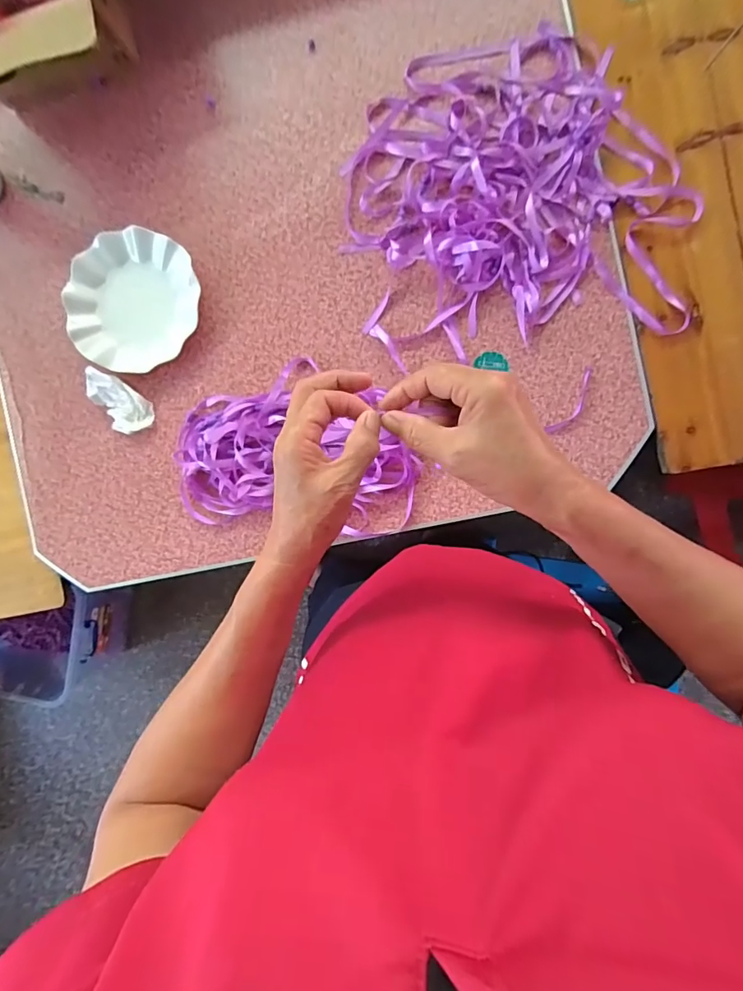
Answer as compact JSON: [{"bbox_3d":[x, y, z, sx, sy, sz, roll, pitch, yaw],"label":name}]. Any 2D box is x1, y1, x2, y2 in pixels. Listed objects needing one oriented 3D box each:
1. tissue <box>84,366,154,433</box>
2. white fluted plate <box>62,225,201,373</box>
[{"bbox_3d":[-0.348,-0.125,0.634,0.097,0.030,0.057,40,95,2],"label":"tissue"},{"bbox_3d":[-0.322,-0.260,0.630,0.171,0.027,0.173,-6,92,5],"label":"white fluted plate"}]

